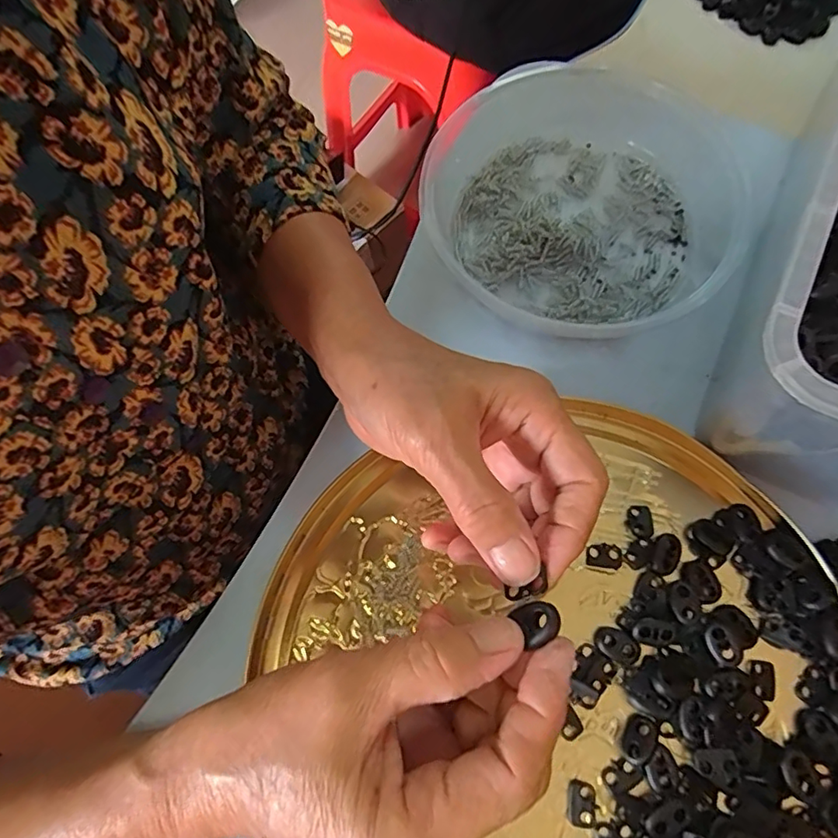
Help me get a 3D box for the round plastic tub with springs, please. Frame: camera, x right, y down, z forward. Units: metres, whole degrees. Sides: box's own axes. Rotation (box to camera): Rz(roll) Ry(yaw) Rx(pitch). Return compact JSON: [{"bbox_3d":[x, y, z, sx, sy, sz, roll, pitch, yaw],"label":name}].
[{"bbox_3d":[0.101,-0.142,0.353,0.192,0.042,0.201,-1,70,2],"label":"round plastic tub with springs"}]

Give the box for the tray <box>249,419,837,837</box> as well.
[{"bbox_3d":[0.073,0.143,0.268,0.287,0.013,0.276,-1,70,2],"label":"tray"}]

